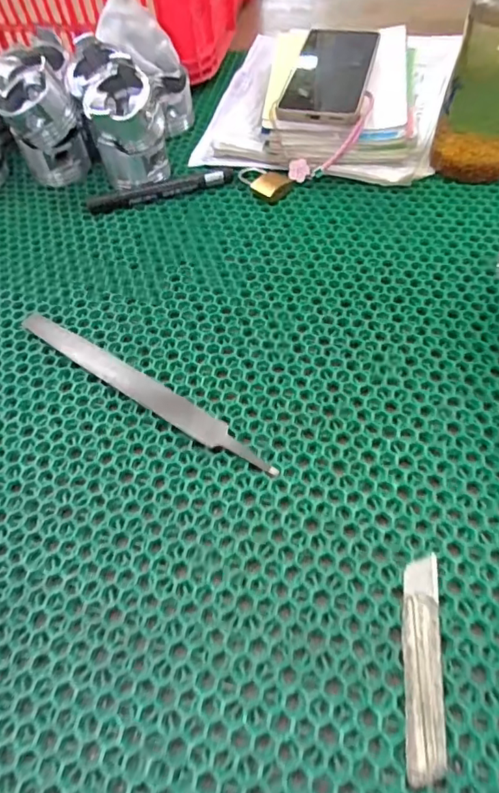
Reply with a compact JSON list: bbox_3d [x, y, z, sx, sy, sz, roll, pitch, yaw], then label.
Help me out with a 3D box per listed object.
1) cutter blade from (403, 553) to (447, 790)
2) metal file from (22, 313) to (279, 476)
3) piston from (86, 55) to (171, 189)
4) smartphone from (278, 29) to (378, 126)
[{"bbox_3d":[0.088,0.134,0.267,0.019,0.004,0.103,5,55,8],"label":"cutter blade"},{"bbox_3d":[-0.082,-0.008,0.380,0.236,0.007,0.021,30,62,23],"label":"metal file"},{"bbox_3d":[-0.114,-0.258,0.503,0.070,0.094,0.073,-15,55,-6],"label":"piston"},{"bbox_3d":[0.083,-0.324,0.526,0.075,0.014,0.162,15,60,5],"label":"smartphone"}]

